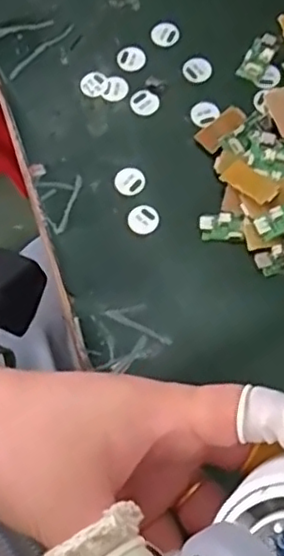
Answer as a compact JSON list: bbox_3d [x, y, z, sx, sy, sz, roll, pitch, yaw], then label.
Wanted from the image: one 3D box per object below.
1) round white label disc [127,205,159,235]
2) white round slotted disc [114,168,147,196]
[{"bbox_3d":[0.001,-0.033,0.358,0.017,0.004,0.016,-1,71,2],"label":"round white label disc"},{"bbox_3d":[-0.007,-0.055,0.366,0.017,0.004,0.016,-1,71,2],"label":"white round slotted disc"}]

